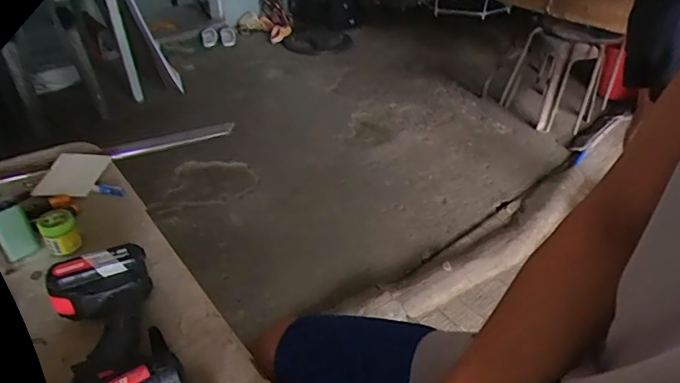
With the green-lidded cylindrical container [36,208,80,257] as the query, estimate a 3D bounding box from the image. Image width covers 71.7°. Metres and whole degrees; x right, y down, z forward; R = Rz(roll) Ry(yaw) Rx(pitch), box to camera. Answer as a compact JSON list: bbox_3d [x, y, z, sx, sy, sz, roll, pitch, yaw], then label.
[{"bbox_3d":[-0.392,0.058,0.661,0.044,0.058,0.037,-20,41,-24],"label":"green-lidded cylindrical container"}]

